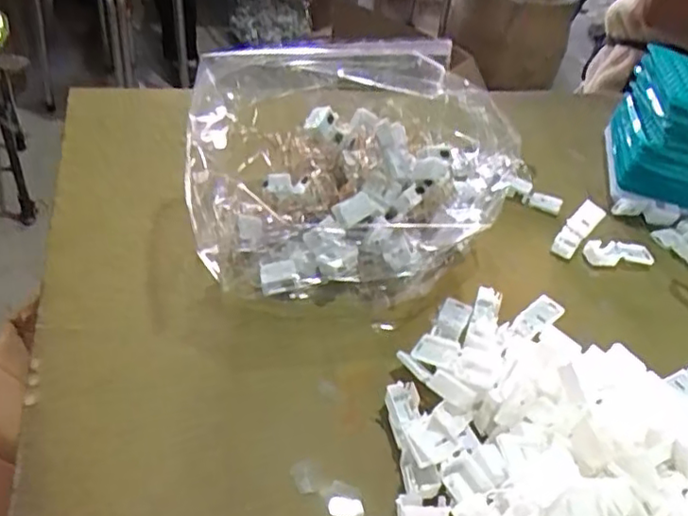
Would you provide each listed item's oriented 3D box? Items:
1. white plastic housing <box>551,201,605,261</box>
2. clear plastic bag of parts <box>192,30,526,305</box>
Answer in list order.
[{"bbox_3d":[0.193,-0.023,0.531,0.020,0.009,0.058,43,72,0],"label":"white plastic housing"},{"bbox_3d":[0.002,-0.072,0.476,0.221,0.128,0.181,1,41,-11],"label":"clear plastic bag of parts"}]

